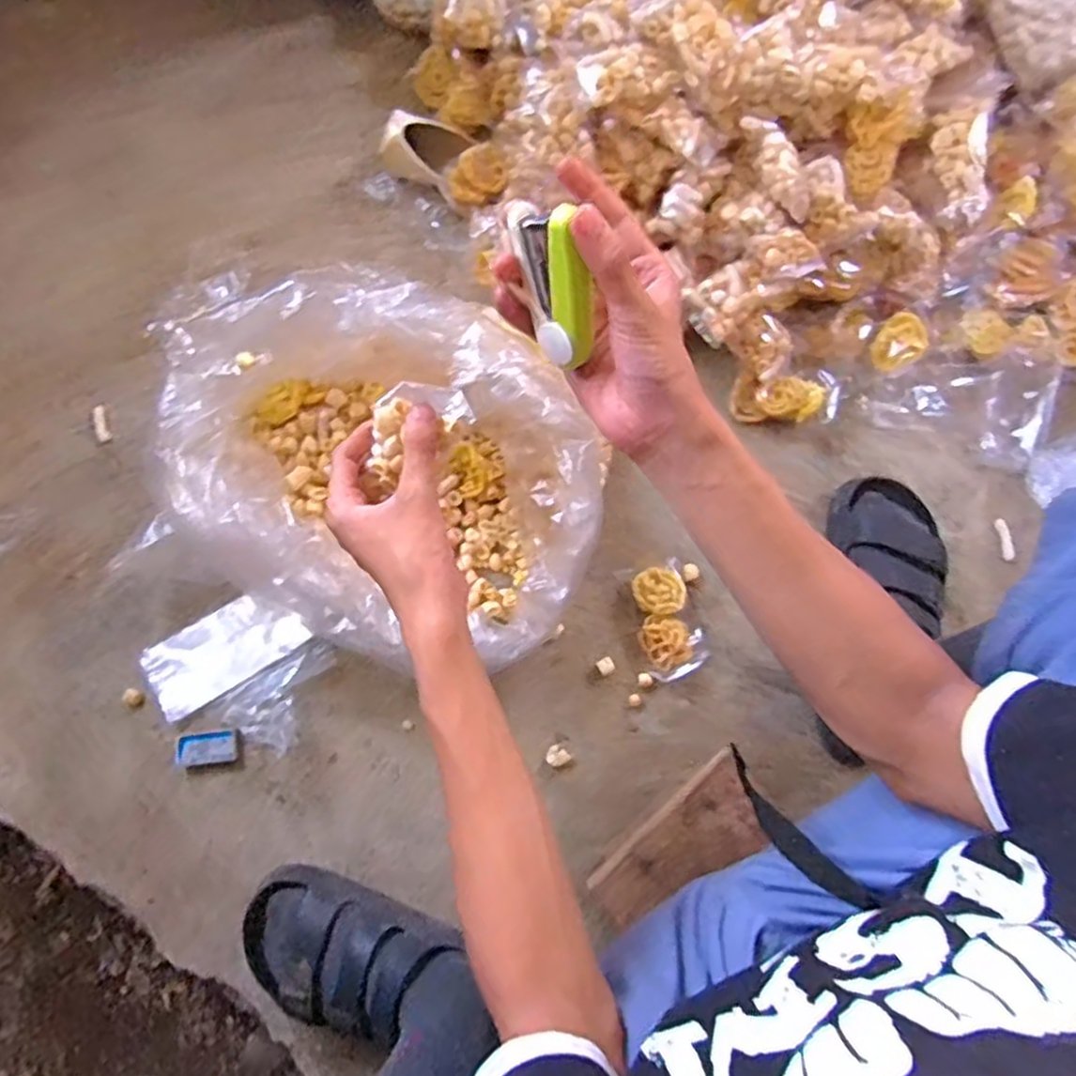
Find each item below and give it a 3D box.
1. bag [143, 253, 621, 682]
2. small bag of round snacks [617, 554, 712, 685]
[{"bbox_3d":[-0.126,-0.051,0.633,0.360,0.162,0.282,29,81,5],"label":"bag"},{"bbox_3d":[0.124,0.080,0.695,0.059,0.019,0.112,-17,80,-3],"label":"small bag of round snacks"}]

